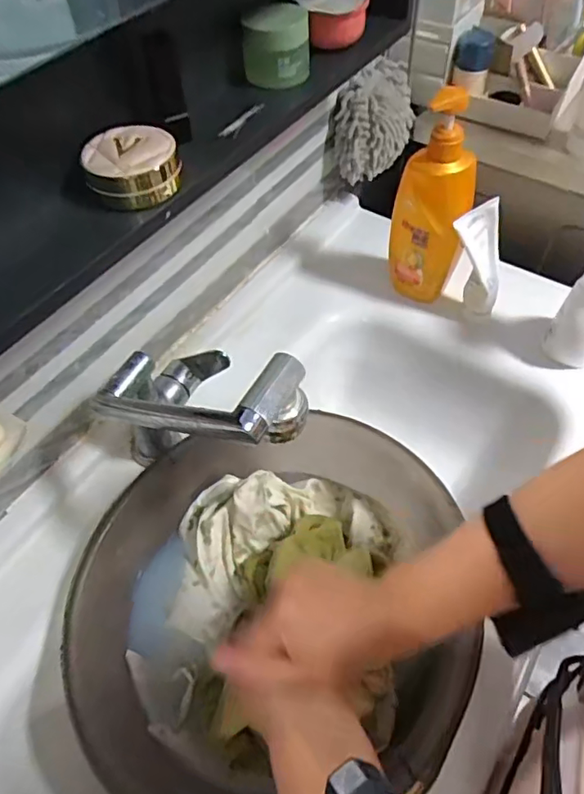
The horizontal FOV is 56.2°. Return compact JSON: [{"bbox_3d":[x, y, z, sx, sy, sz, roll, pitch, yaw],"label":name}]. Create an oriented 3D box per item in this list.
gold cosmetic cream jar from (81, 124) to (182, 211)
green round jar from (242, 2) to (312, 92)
[{"bbox_3d":[-0.124,-0.180,0.432,0.069,0.036,0.065,-1,54,2],"label":"gold cosmetic cream jar"},{"bbox_3d":[-0.016,-0.338,0.525,0.065,0.058,0.053,-6,54,-2],"label":"green round jar"}]

